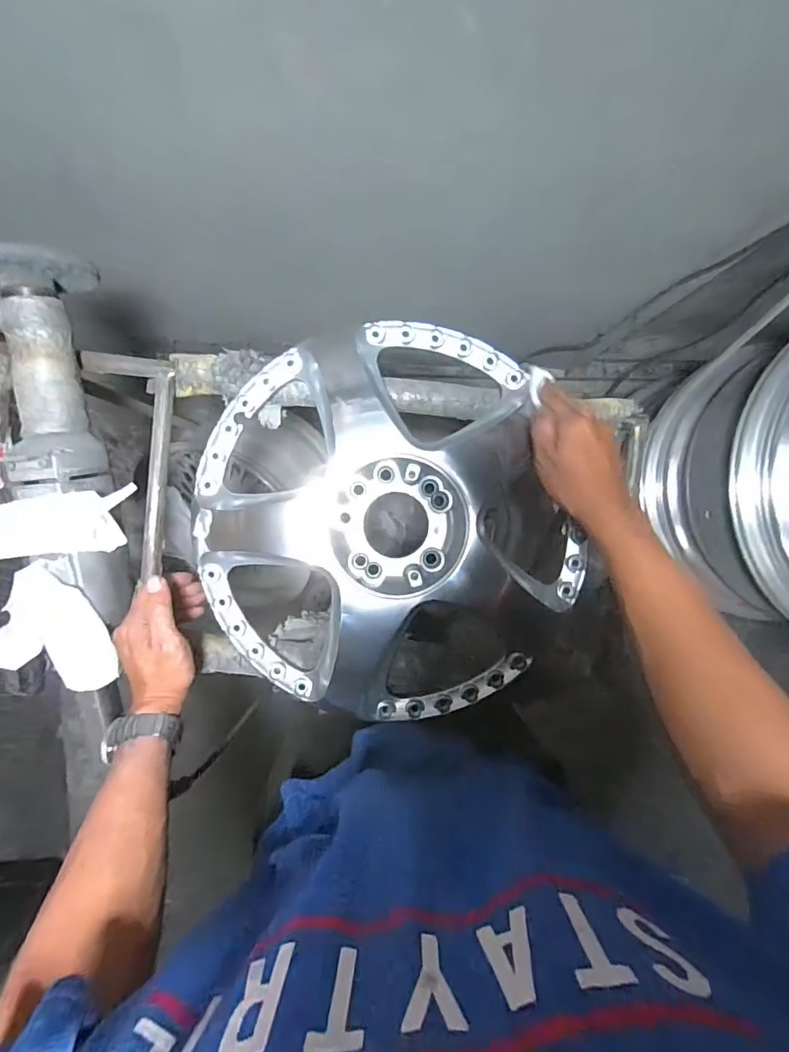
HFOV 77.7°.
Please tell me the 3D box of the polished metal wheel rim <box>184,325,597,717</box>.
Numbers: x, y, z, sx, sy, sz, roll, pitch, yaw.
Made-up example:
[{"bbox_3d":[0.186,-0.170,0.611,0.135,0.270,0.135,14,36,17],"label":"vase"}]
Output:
[{"bbox_3d":[-0.013,0.006,0.562,0.392,0.104,0.416,0,93,-3],"label":"polished metal wheel rim"}]

